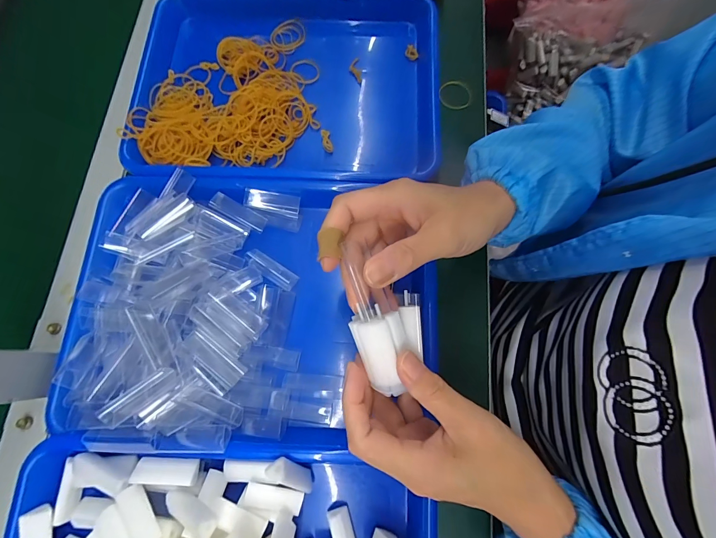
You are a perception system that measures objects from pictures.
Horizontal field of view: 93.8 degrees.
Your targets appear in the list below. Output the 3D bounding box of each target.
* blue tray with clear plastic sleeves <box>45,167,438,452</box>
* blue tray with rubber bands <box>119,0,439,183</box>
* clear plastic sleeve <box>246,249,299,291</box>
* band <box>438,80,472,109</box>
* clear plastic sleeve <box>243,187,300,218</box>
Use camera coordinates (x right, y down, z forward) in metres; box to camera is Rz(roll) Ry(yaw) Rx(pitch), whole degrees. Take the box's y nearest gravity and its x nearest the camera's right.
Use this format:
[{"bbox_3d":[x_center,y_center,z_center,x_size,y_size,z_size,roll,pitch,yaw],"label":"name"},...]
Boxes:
[{"bbox_3d":[-0.085,0.031,0.319,0.326,0.063,0.244,2,74,0],"label":"blue tray with clear plastic sleeves"},{"bbox_3d":[-0.091,-0.208,0.390,0.365,0.050,0.253,2,74,-1],"label":"blue tray with rubber bands"},{"bbox_3d":[-0.085,0.000,0.327,0.054,0.007,0.018,32,78,9],"label":"clear plastic sleeve"},{"bbox_3d":[0.115,-0.208,0.395,0.039,0.004,0.039,11,76,4],"label":"band"},{"bbox_3d":[-0.086,-0.067,0.336,0.054,0.004,0.021,10,104,-10],"label":"clear plastic sleeve"}]

